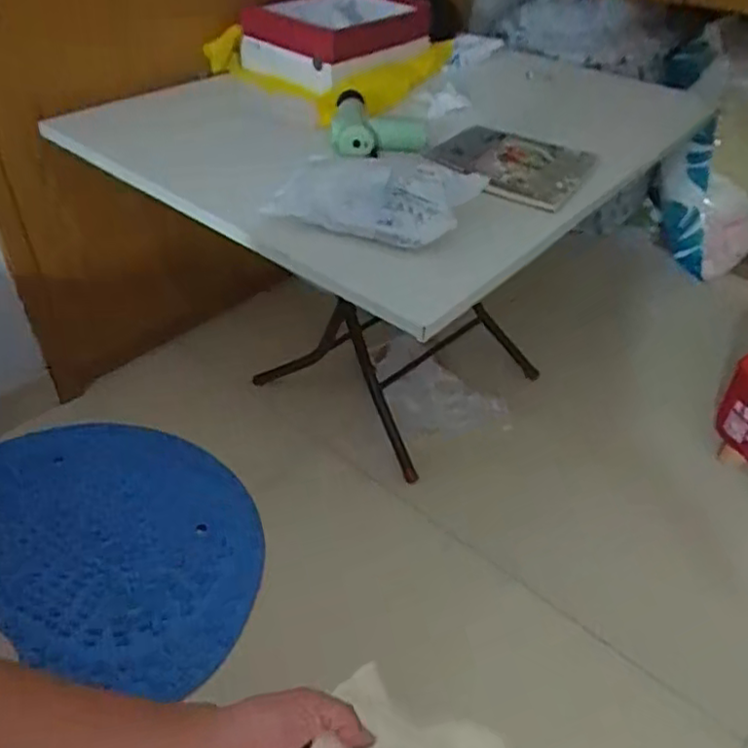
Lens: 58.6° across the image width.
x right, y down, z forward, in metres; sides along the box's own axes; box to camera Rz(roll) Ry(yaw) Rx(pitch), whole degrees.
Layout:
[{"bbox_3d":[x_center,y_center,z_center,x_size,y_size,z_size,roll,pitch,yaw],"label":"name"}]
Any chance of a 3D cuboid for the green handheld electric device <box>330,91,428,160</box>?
[{"bbox_3d":[0.007,-0.374,0.994,0.144,0.043,0.168,6,41,4],"label":"green handheld electric device"}]

